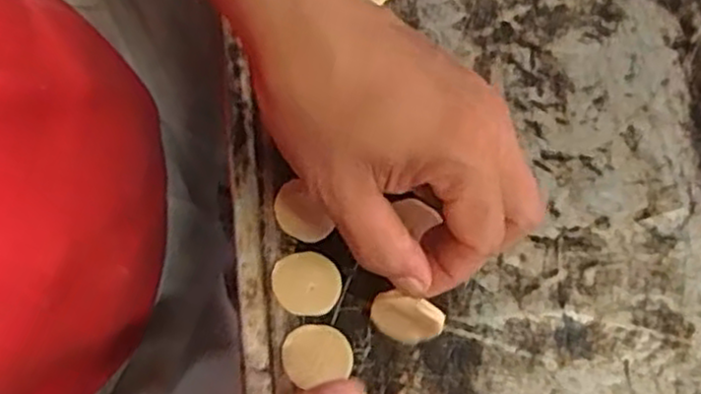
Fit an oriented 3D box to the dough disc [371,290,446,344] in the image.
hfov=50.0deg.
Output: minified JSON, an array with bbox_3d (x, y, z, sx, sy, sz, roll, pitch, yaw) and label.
[{"bbox_3d":[0.025,0.055,0.331,0.031,0.029,0.004,12,44,12],"label":"dough disc"}]

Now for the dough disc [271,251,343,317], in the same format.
[{"bbox_3d":[-0.020,0.040,0.348,0.031,0.005,0.028,20,75,5],"label":"dough disc"}]

